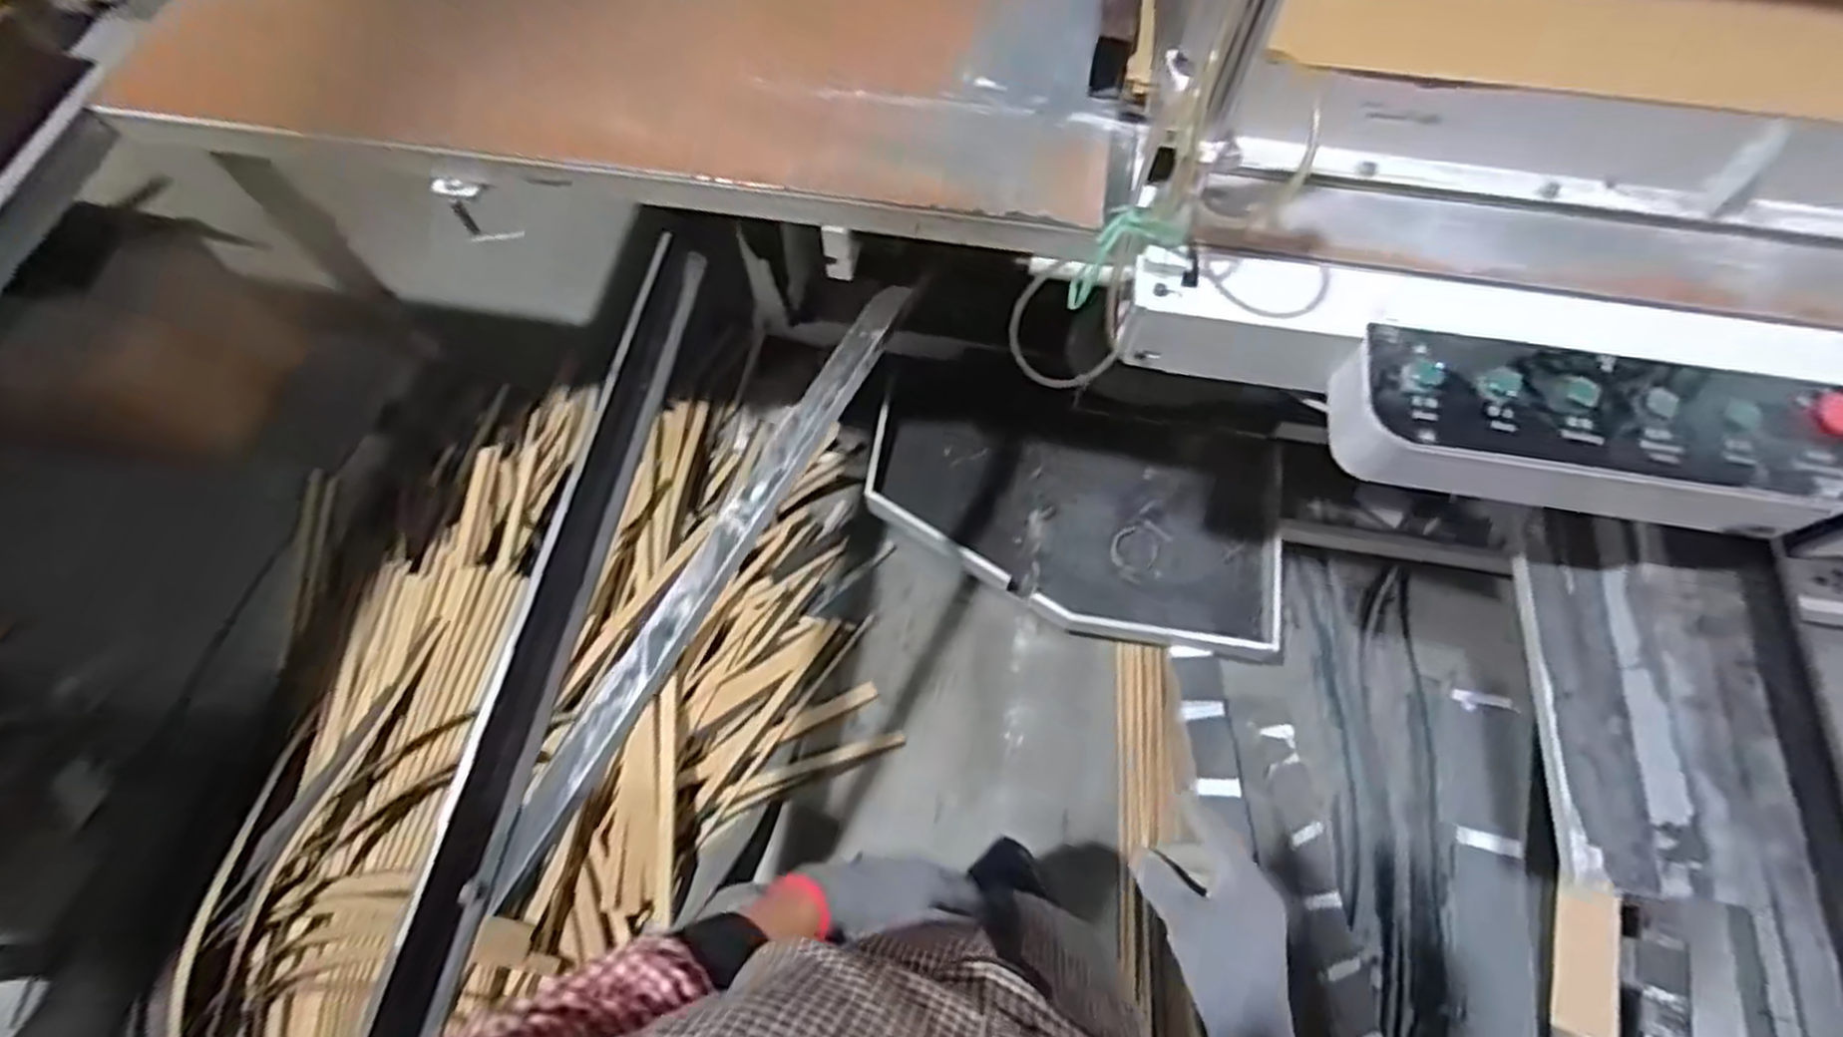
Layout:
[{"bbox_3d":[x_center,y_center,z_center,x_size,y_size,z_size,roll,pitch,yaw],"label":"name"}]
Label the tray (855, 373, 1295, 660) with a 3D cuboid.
[{"bbox_3d":[0.289,-0.019,1.516,0.782,0.094,0.432,12,77,1],"label":"tray"}]

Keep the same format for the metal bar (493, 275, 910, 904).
[{"bbox_3d":[-0.229,0.029,0.909,0.048,0.025,0.811,24,69,16],"label":"metal bar"}]

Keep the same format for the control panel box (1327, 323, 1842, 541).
[{"bbox_3d":[0.631,-0.079,0.752,0.442,0.114,0.120,9,54,5],"label":"control panel box"}]

